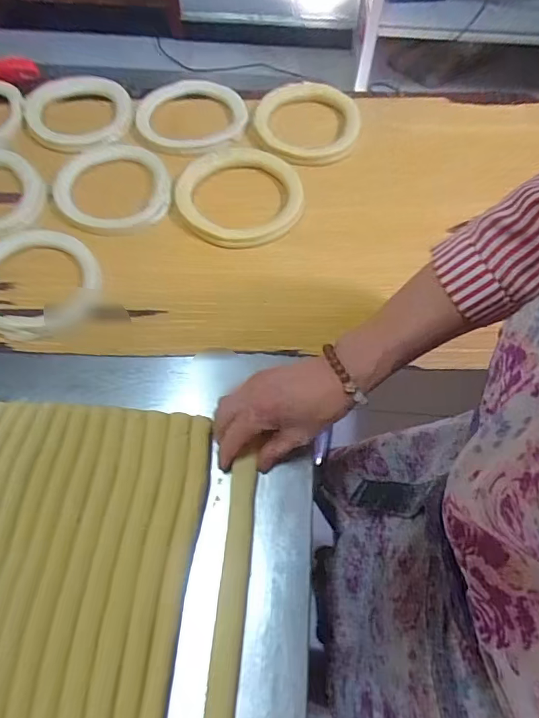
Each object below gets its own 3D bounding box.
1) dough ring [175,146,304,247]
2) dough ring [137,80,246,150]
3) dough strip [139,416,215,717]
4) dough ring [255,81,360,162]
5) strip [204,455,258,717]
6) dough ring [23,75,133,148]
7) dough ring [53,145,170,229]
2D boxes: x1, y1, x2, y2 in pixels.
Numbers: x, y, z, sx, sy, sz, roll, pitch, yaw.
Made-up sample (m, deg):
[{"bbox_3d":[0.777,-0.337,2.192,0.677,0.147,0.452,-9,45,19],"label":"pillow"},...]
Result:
[{"bbox_3d":[-0.037,-0.208,0.575,0.151,0.014,0.164,1,63,-2],"label":"dough ring"},{"bbox_3d":[-0.108,-0.343,0.646,0.148,0.016,0.148,1,63,-2],"label":"dough ring"},{"bbox_3d":[-0.081,0.219,0.355,0.024,0.017,0.359,6,63,1],"label":"dough strip"},{"bbox_3d":[0.053,-0.326,0.635,0.140,0.022,0.137,1,63,-2],"label":"dough ring"},{"bbox_3d":[-0.034,0.236,0.352,0.023,0.018,0.327,5,58,0],"label":"strip"},{"bbox_3d":[-0.262,-0.339,0.633,0.138,0.015,0.138,-4,63,-5],"label":"dough ring"},{"bbox_3d":[-0.198,-0.217,0.577,0.140,0.011,0.132,1,63,-2],"label":"dough ring"}]

